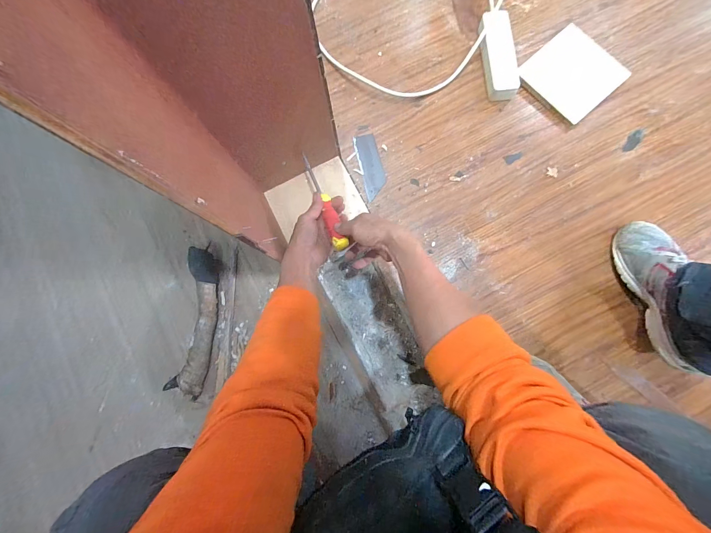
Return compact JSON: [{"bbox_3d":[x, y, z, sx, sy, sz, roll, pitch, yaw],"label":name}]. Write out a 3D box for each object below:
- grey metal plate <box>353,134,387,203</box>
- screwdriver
[{"bbox_3d":[0.038,-0.232,0.688,0.050,0.004,0.158,-13,81,2],"label":"grey metal plate"},{"bbox_3d":[-0.058,-0.123,0.553,0.025,0.024,0.204,-22,77,0],"label":"screwdriver"}]

